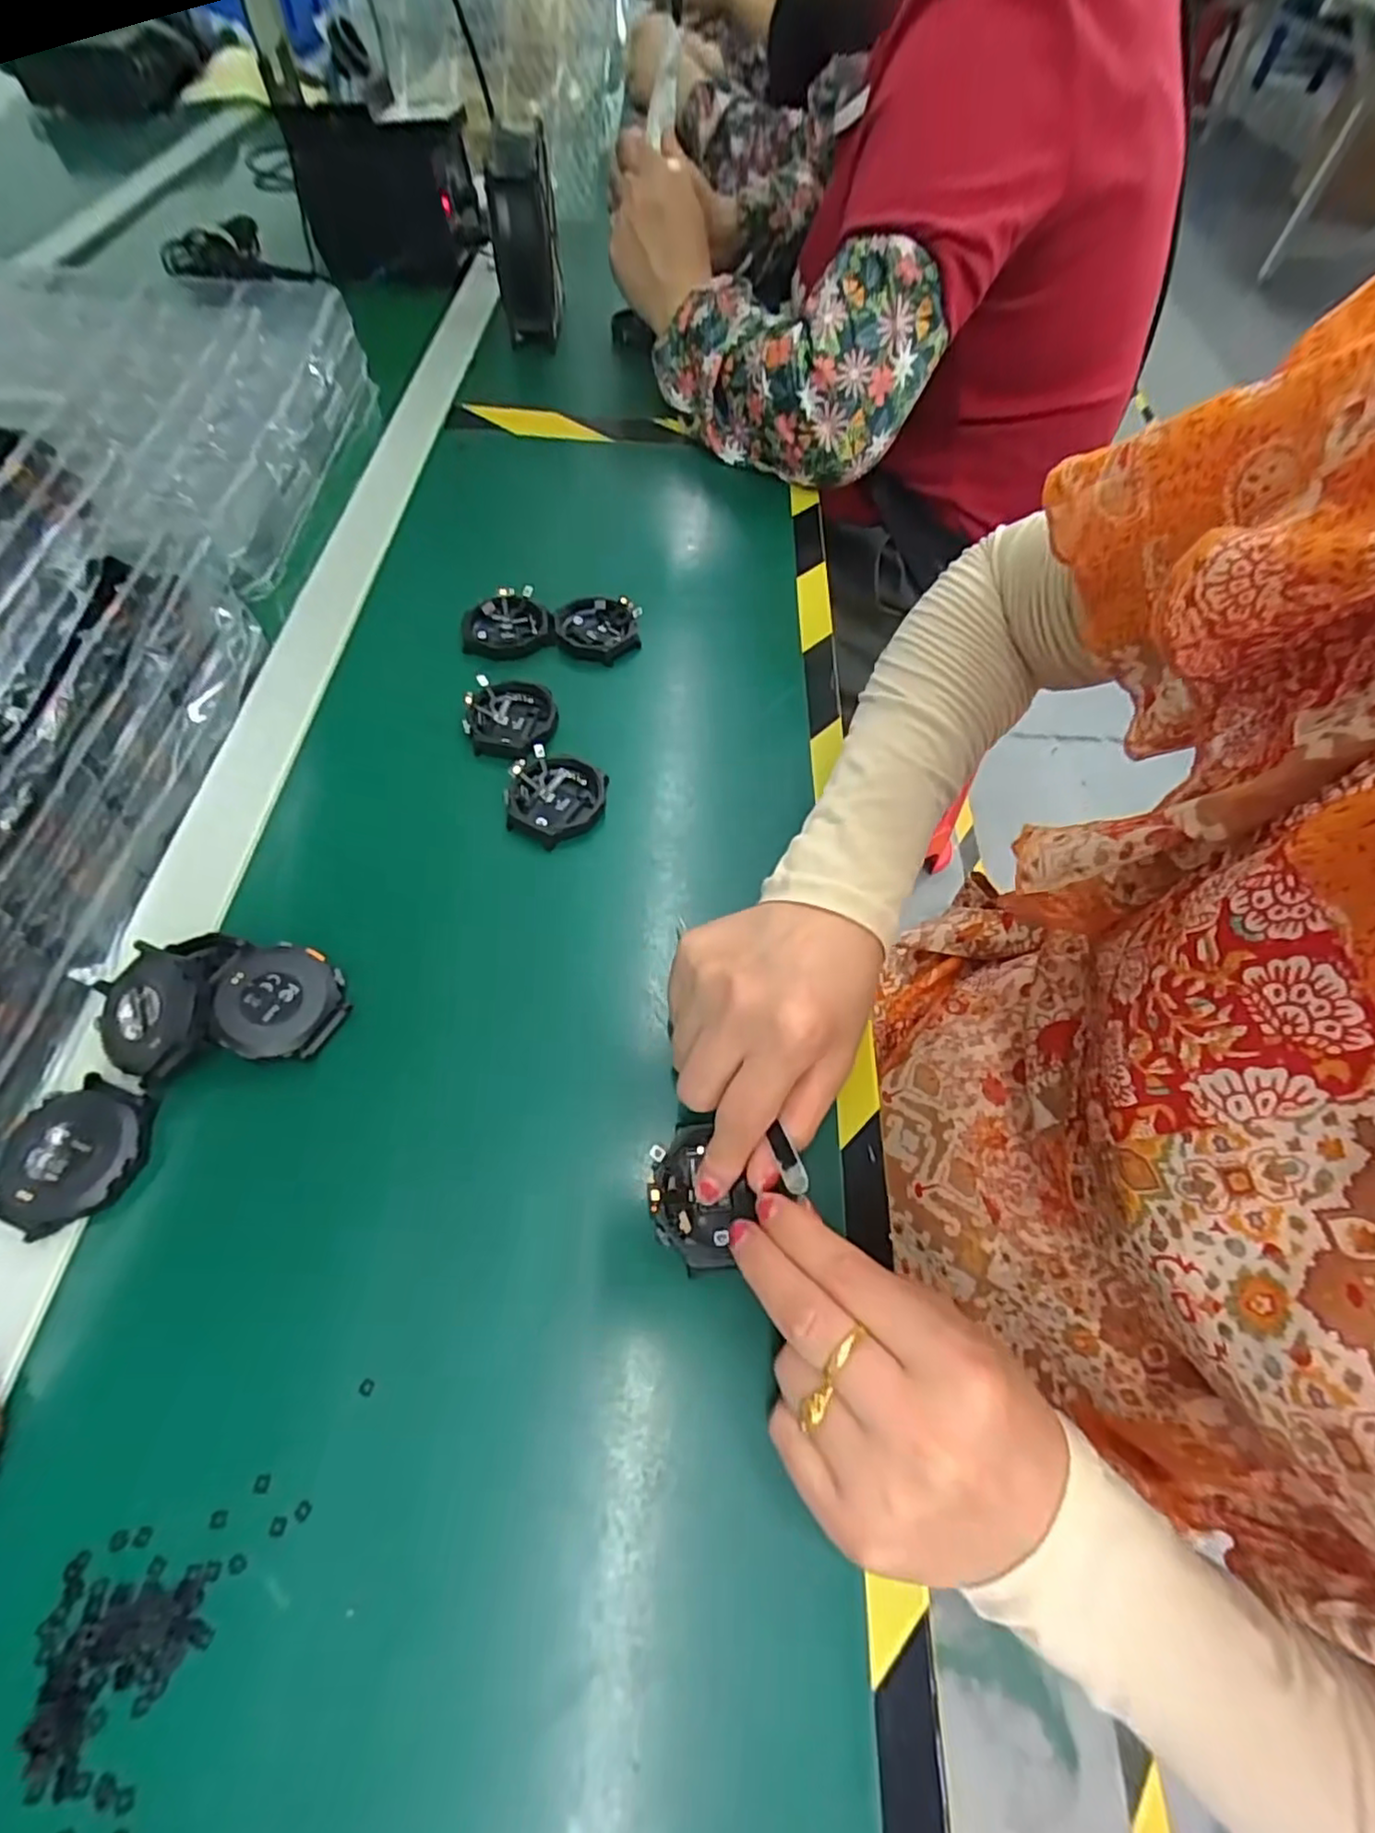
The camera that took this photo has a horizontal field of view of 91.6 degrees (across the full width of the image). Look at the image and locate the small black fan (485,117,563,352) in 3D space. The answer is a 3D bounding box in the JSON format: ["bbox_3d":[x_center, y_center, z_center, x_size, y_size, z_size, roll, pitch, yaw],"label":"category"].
[{"bbox_3d":[-0.131,-0.550,0.544,0.054,0.109,0.083,-8,62,-8],"label":"small black fan"}]

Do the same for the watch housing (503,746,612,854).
[{"bbox_3d":[-0.068,-0.061,0.348,0.050,0.012,0.055,7,61,0],"label":"watch housing"}]

